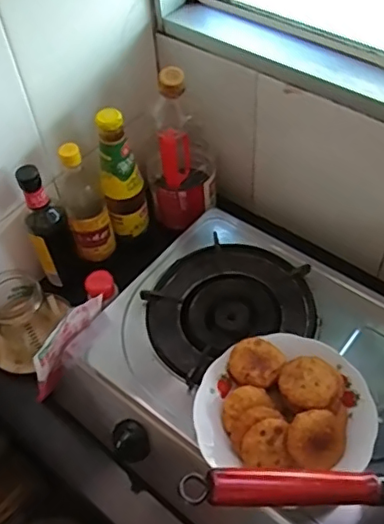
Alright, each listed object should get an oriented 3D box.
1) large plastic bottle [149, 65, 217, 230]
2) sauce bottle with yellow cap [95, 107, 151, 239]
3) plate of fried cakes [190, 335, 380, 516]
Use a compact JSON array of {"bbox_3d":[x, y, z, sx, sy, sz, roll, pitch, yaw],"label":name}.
[{"bbox_3d":[-0.018,-0.168,0.845,0.104,0.244,0.105,-5,52,0],"label":"large plastic bottle"},{"bbox_3d":[-0.104,-0.126,0.840,0.060,0.222,0.053,-9,52,-3],"label":"sauce bottle with yellow cap"},{"bbox_3d":[0.107,0.166,0.632,0.190,0.063,0.176,-2,52,3],"label":"plate of fried cakes"}]

